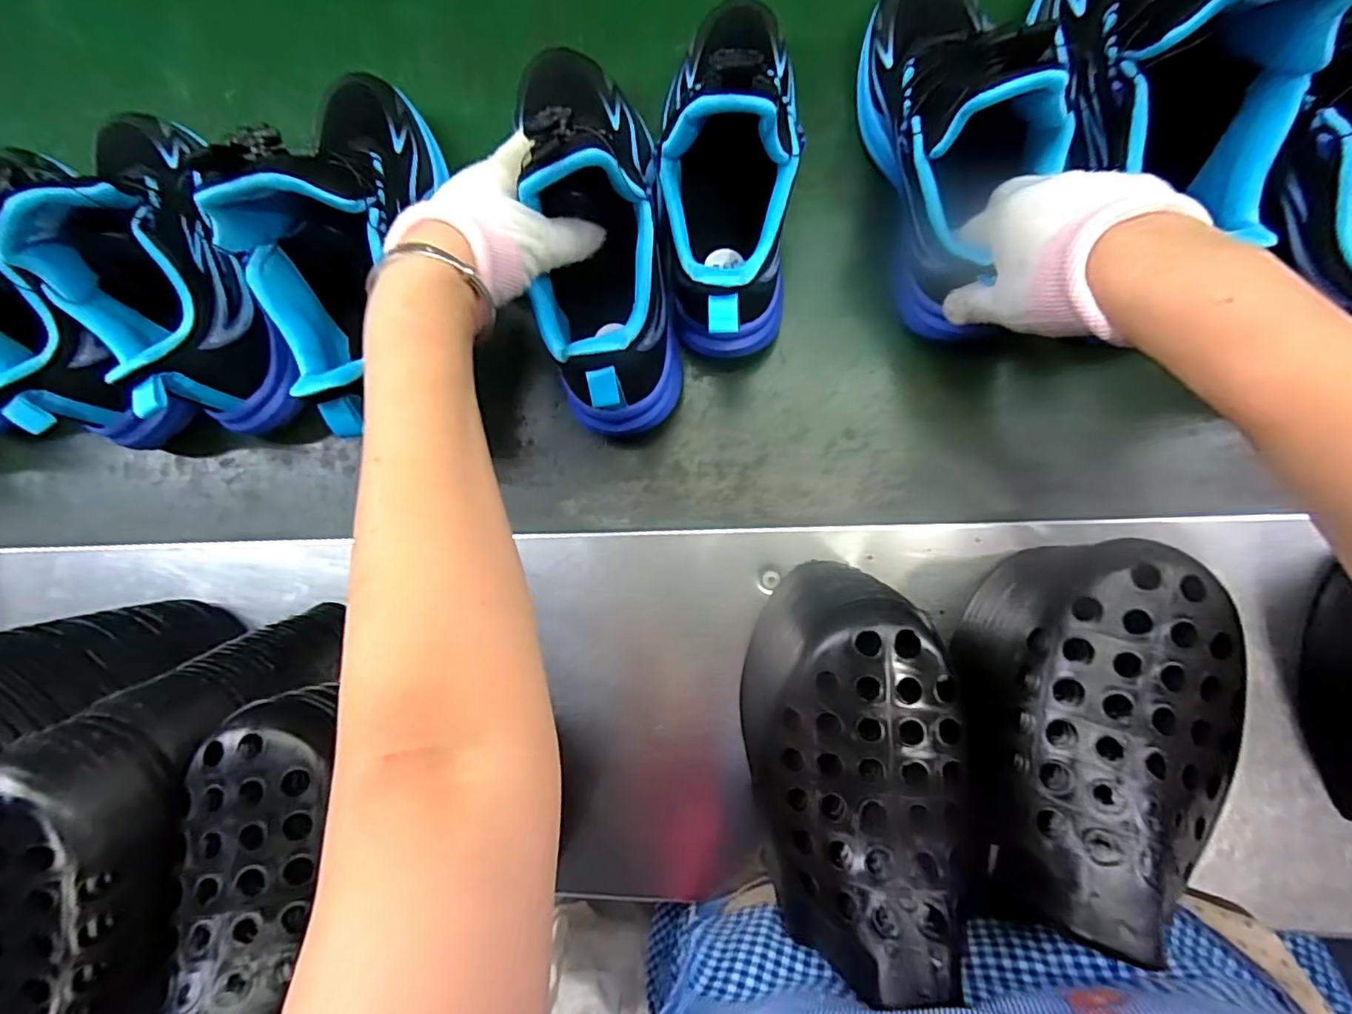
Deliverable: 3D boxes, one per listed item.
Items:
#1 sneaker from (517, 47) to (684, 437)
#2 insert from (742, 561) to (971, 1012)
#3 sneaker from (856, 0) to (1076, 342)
[{"bbox_3d":[-0.049,-0.171,0.343,0.080,0.116,0.232,-11,91,-1],"label":"sneaker"},{"bbox_3d":[0.074,0.101,0.236,0.079,0.063,0.143,-9,91,-1],"label":"insert"},{"bbox_3d":[0.160,-0.217,0.333,0.069,0.139,0.202,-8,91,-1],"label":"sneaker"}]

